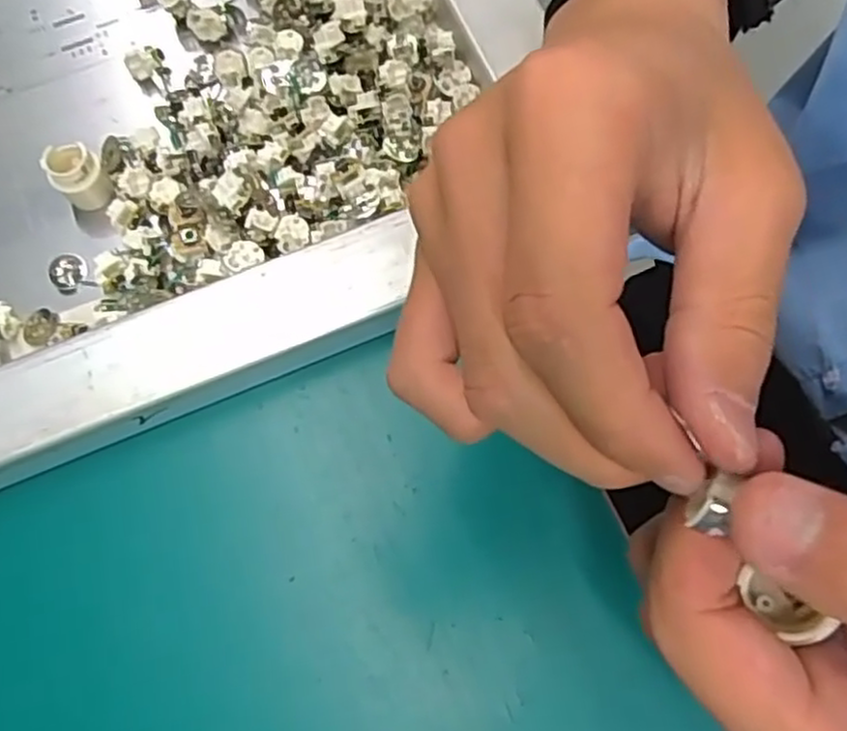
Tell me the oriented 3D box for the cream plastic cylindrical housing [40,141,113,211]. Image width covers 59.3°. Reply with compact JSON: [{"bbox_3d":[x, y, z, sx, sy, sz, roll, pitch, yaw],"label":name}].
[{"bbox_3d":[-0.144,-0.080,0.313,0.020,0.025,0.018,-33,75,-8],"label":"cream plastic cylindrical housing"}]

